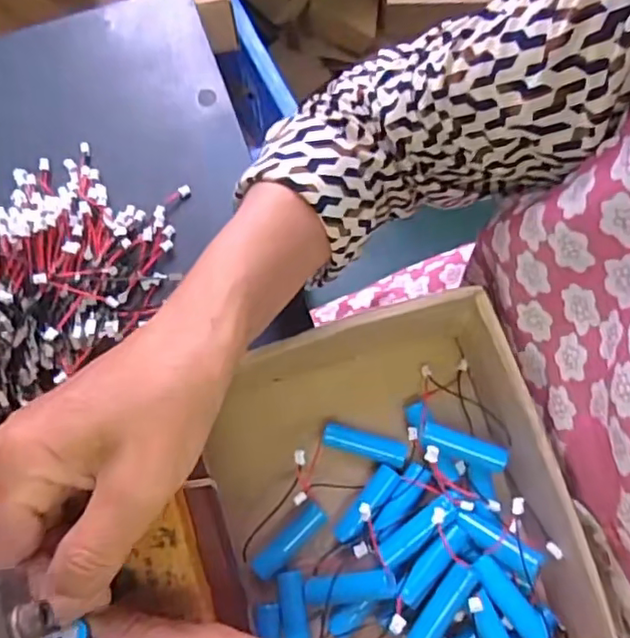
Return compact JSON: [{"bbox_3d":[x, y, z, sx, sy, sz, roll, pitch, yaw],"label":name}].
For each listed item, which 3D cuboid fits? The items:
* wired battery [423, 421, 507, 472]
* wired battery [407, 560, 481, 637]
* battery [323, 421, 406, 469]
[{"bbox_3d":[0.084,0.072,0.351,0.048,0.011,0.012,20,73,6],"label":"wired battery"},{"bbox_3d":[0.067,0.150,0.319,0.015,0.011,0.048,35,75,12],"label":"wired battery"},{"bbox_3d":[0.029,0.075,0.364,0.049,0.017,0.015,16,73,4],"label":"battery"}]

